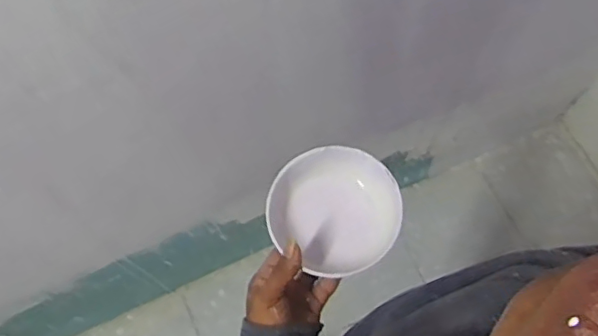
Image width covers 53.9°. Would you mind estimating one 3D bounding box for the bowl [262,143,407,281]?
[{"bbox_3d":[0.038,0.046,0.635,0.135,0.050,0.126,0,70,-1],"label":"bowl"}]

